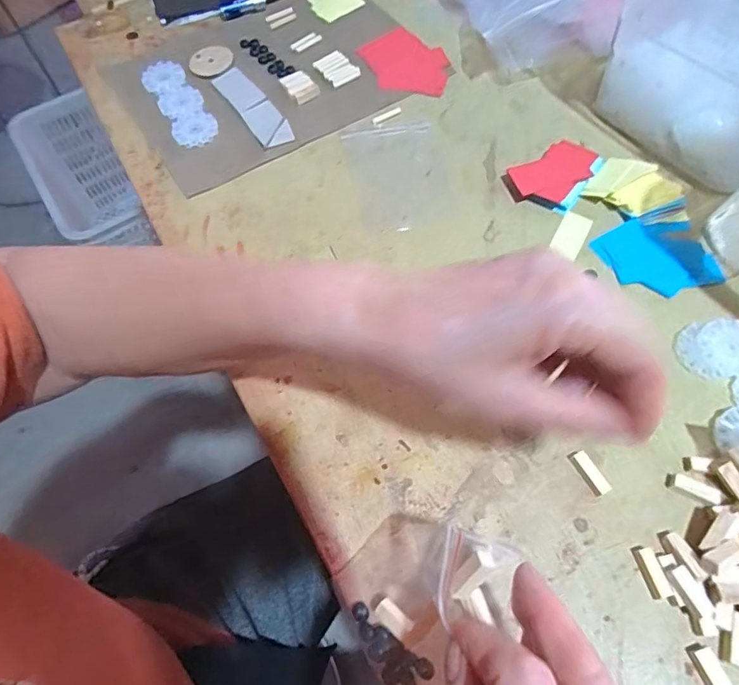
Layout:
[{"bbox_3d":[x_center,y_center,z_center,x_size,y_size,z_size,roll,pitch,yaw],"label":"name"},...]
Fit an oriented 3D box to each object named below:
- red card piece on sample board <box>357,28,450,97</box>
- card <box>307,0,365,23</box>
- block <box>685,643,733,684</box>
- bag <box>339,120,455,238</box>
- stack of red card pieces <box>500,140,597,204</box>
[{"bbox_3d":[0.036,-0.270,0.492,0.074,0.004,0.096,-20,63,-8],"label":"red card piece on sample board"},{"bbox_3d":[-0.038,-0.362,0.544,0.052,0.004,0.054,-28,64,-12],"label":"card"},{"bbox_3d":[0.172,0.166,0.255,0.010,0.007,0.027,-20,63,-8],"label":"block"},{"bbox_3d":[0.025,-0.141,0.431,0.078,0.004,0.115,-12,62,-4],"label":"bag"},{"bbox_3d":[0.149,-0.135,0.412,0.080,0.006,0.047,-29,65,-12],"label":"stack of red card pieces"}]

